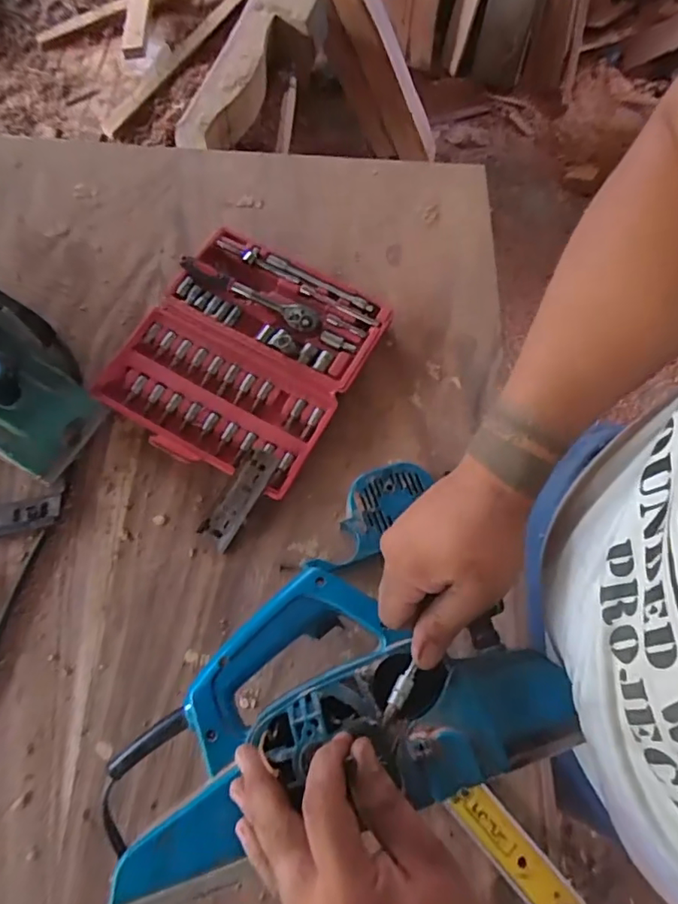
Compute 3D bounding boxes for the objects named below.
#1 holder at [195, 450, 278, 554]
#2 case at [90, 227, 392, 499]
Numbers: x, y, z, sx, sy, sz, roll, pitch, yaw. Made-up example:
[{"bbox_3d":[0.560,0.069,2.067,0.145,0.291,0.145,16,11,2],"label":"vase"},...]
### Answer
[{"bbox_3d":[-0.099,0.045,0.544,0.033,0.007,0.106,32,84,-2],"label":"holder"},{"bbox_3d":[-0.104,-0.109,0.610,0.245,0.029,0.272,28,70,10],"label":"case"}]

